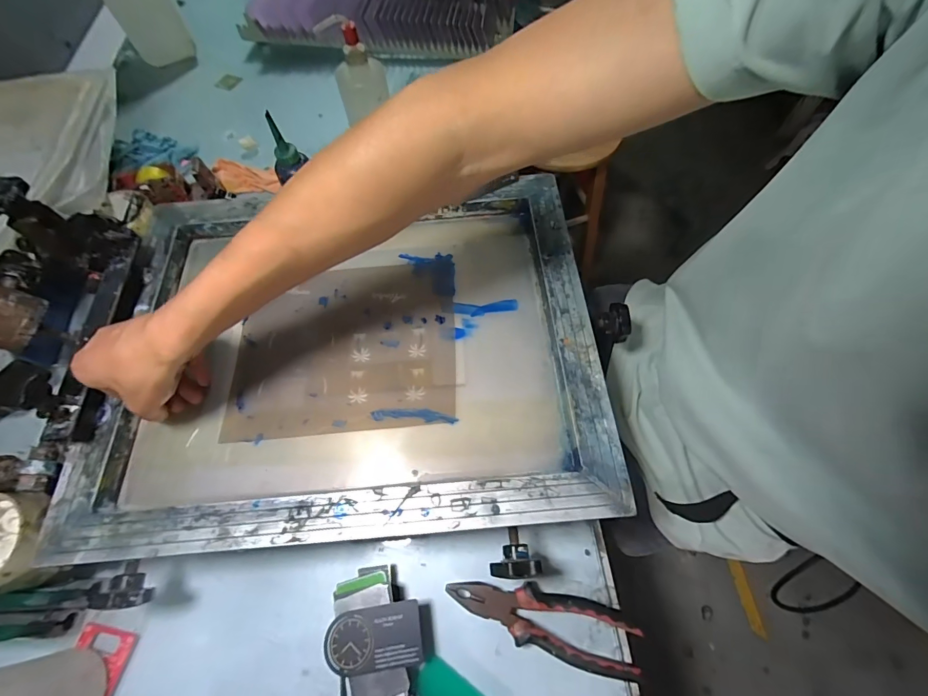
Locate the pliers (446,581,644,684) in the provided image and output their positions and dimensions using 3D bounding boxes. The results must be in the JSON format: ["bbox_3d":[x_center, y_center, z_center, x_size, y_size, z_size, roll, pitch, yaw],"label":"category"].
[{"bbox_3d":[0.075,0.265,0.395,0.183,0.028,0.054,14,67,8],"label":"pliers"}]

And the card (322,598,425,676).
[{"bbox_3d":[-0.083,0.268,0.370,0.087,0.005,0.049,-7,67,-8],"label":"card"}]

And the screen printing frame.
[{"bbox_3d":[-0.115,-0.010,0.422,0.475,0.032,0.390,-6,66,-1],"label":"screen printing frame"}]

